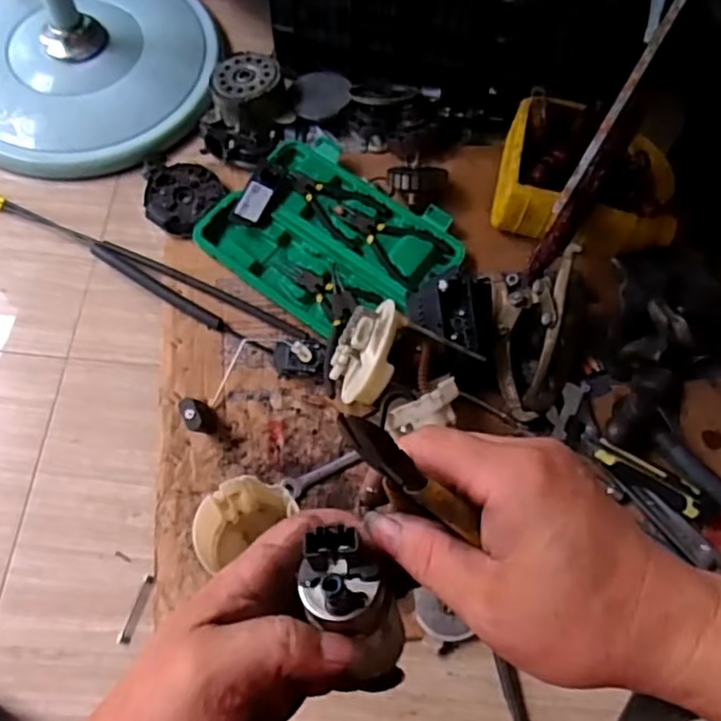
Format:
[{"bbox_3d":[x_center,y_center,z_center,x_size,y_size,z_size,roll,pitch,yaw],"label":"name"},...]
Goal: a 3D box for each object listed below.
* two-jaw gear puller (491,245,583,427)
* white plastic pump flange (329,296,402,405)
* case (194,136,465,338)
[{"bbox_3d":[0.189,-0.035,0.787,0.079,0.087,0.191,14,68,3],"label":"two-jaw gear puller"},{"bbox_3d":[0.003,-0.004,0.746,0.067,0.120,0.115,10,67,2],"label":"white plastic pump flange"},{"bbox_3d":[-0.035,-0.158,0.865,0.289,0.034,0.227,37,70,12],"label":"case"}]

